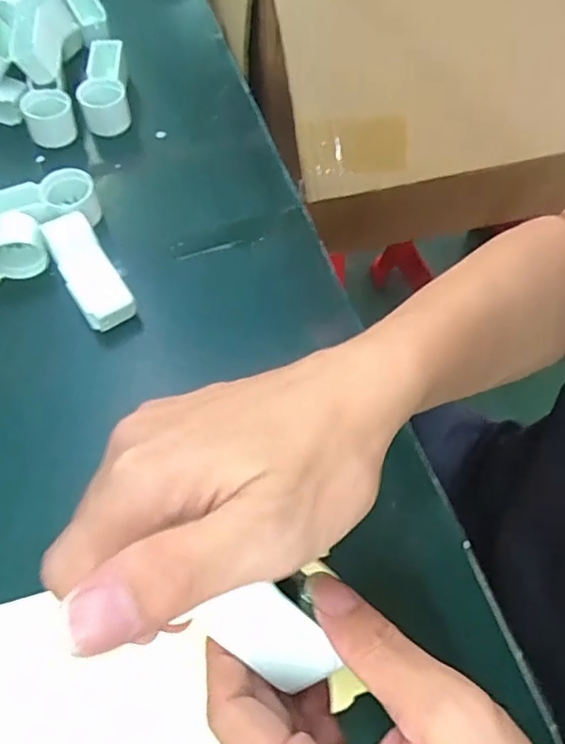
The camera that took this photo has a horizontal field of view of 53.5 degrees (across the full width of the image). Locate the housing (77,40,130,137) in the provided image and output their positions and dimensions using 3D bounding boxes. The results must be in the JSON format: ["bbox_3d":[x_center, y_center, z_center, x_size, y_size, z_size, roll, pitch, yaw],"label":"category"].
[{"bbox_3d":[-0.166,-0.266,0.518,0.040,0.029,0.105,-10,63,-5],"label":"housing"}]

